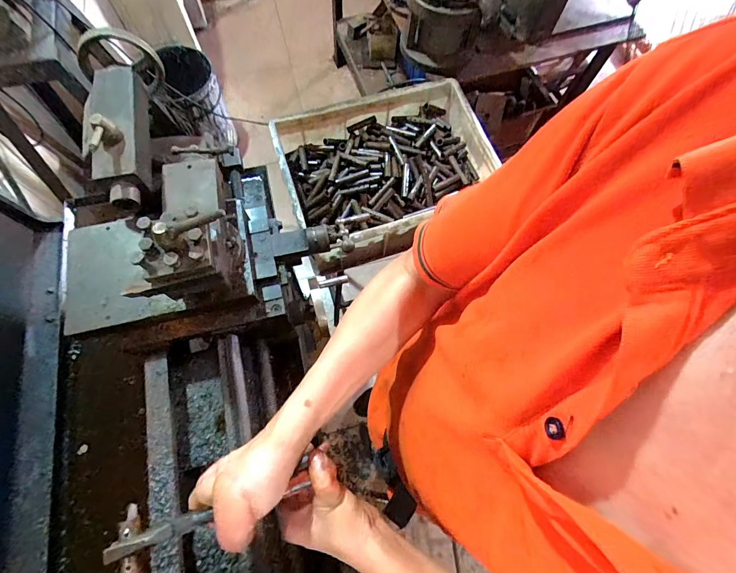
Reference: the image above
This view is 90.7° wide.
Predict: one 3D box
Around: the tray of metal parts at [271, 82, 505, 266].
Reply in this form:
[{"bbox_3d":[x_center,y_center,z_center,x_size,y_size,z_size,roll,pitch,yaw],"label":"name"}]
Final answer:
[{"bbox_3d":[0.041,-0.268,0.876,0.466,0.153,0.349,-22,72,-10],"label":"tray of metal parts"}]

